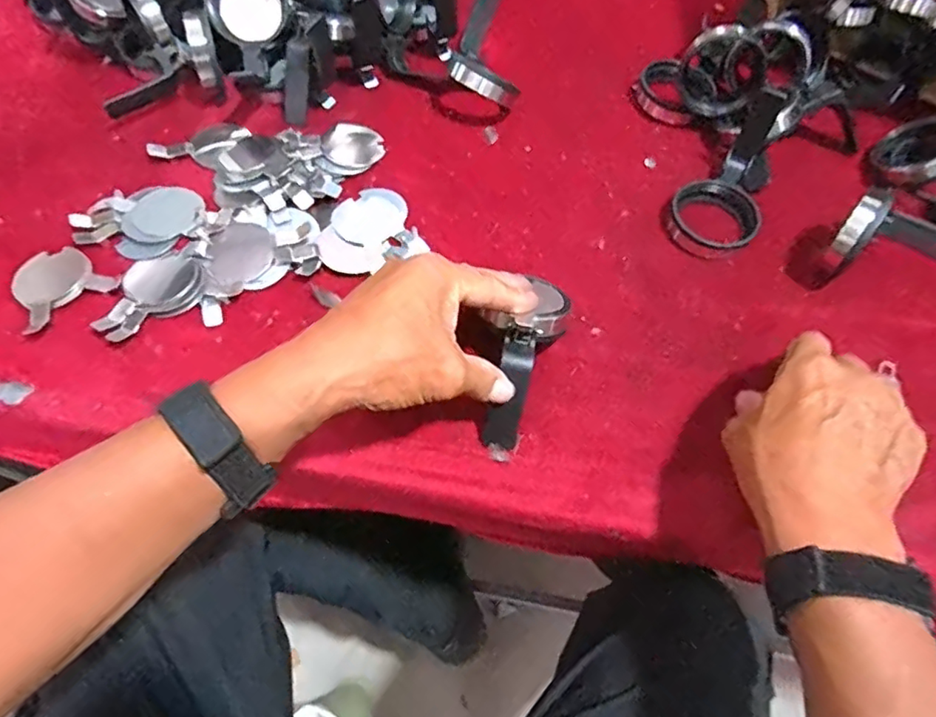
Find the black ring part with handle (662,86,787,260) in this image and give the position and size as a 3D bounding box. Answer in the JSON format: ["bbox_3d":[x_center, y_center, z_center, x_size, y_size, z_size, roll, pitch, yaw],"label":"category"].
[{"bbox_3d":[0.231,-0.160,0.507,0.071,0.028,0.160,30,85,11],"label":"black ring part with handle"}]

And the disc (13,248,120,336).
[{"bbox_3d":[-0.326,-0.059,0.463,0.072,0.022,0.066,0,66,-1],"label":"disc"}]

